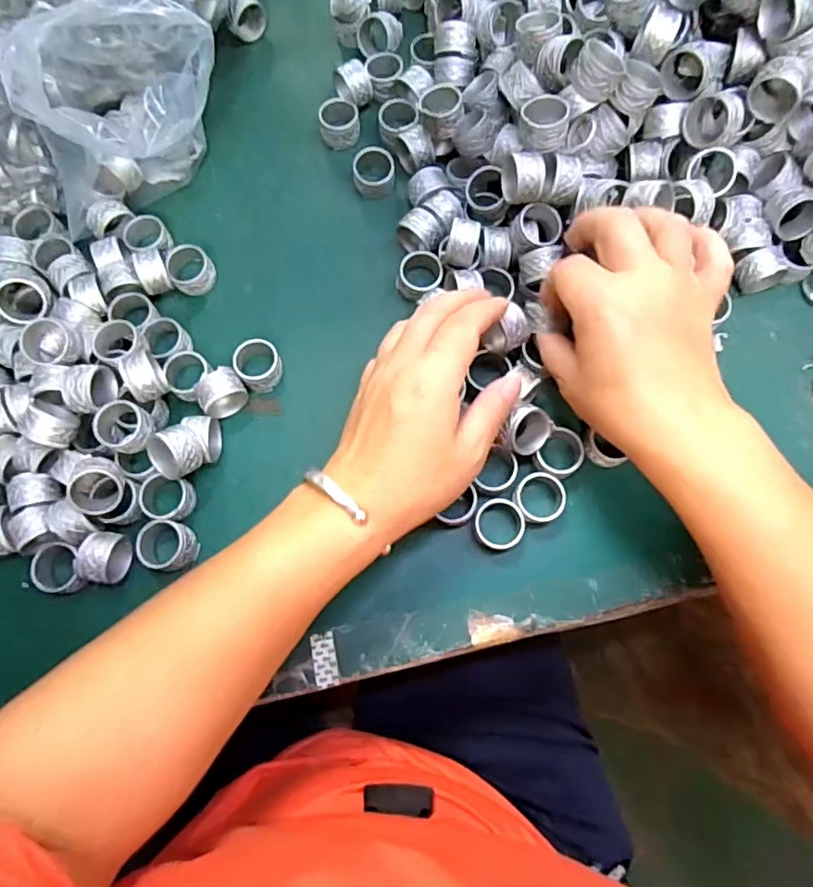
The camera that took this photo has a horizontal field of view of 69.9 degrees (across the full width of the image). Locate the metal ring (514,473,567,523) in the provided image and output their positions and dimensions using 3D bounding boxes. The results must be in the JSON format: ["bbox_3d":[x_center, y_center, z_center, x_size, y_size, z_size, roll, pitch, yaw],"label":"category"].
[{"bbox_3d":[0.076,0.031,0.330,0.028,0.016,0.029,0,76,2],"label":"metal ring"}]

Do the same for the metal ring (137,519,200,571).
[{"bbox_3d":[-0.134,0.057,0.328,0.030,0.020,0.027,5,76,3],"label":"metal ring"}]

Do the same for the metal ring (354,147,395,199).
[{"bbox_3d":[-0.022,-0.183,0.392,0.028,0.019,0.027,0,76,2],"label":"metal ring"}]

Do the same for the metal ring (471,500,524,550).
[{"bbox_3d":[0.051,0.046,0.327,0.029,0.014,0.028,0,76,2],"label":"metal ring"}]

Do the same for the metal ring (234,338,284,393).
[{"bbox_3d":[-0.090,-0.048,0.356,0.025,0.018,0.029,-13,76,-1],"label":"metal ring"}]

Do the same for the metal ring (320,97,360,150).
[{"bbox_3d":[-0.046,-0.219,0.400,0.027,0.015,0.029,0,76,2],"label":"metal ring"}]

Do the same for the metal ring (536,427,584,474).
[{"bbox_3d":[0.089,0.006,0.336,0.024,0.013,0.029,33,79,10],"label":"metal ring"}]

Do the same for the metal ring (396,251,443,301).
[{"bbox_3d":[0.009,-0.106,0.368,0.028,0.019,0.028,0,76,2],"label":"metal ring"}]

